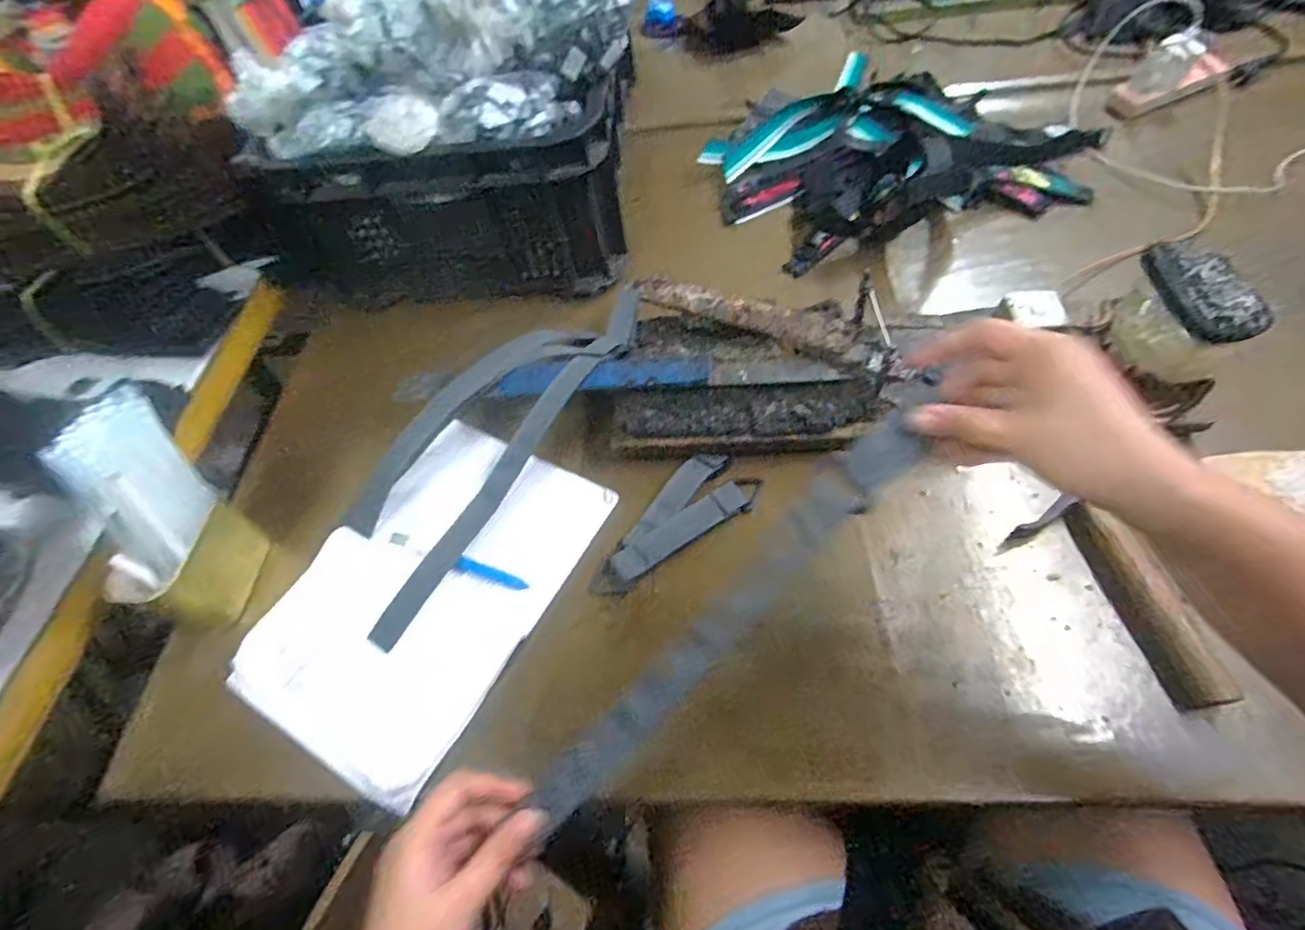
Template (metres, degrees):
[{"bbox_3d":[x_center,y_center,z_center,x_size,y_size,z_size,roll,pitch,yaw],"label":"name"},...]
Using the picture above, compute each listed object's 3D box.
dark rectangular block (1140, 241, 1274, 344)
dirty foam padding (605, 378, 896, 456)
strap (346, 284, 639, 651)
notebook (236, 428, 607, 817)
[{"bbox_3d":[0.419,-0.134,0.456,0.043,0.025,0.100,-5,55,5],"label":"dark rectangular block"},{"bbox_3d":[0.082,-0.041,0.538,0.236,0.020,0.063,-1,83,8],"label":"dirty foam padding"},{"bbox_3d":[-0.155,-0.035,0.561,0.134,0.037,0.384,33,78,22],"label":"strap"},{"bbox_3d":[-0.193,0.100,0.515,0.203,0.009,0.291,25,63,19],"label":"notebook"}]

